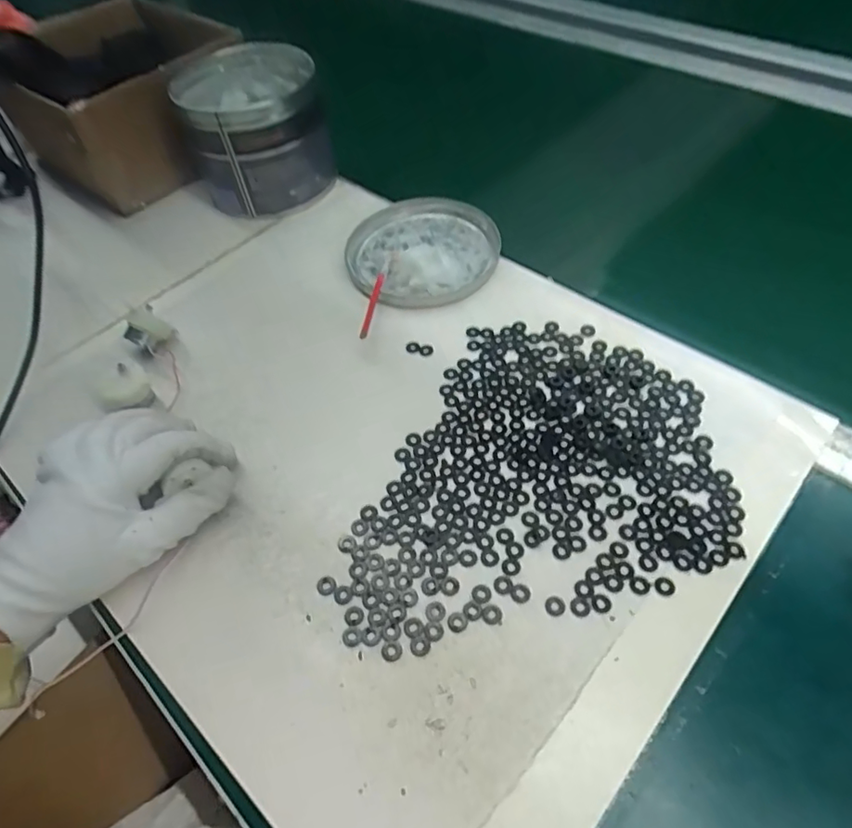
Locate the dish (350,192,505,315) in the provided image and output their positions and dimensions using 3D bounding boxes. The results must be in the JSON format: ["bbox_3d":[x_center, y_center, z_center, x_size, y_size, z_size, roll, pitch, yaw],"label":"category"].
[{"bbox_3d":[-0.001,-0.145,0.504,0.127,0.016,0.139,1,53,6],"label":"dish"}]

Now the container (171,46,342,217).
[{"bbox_3d":[-0.162,-0.271,0.562,0.124,0.109,0.128,-2,53,3],"label":"container"}]

